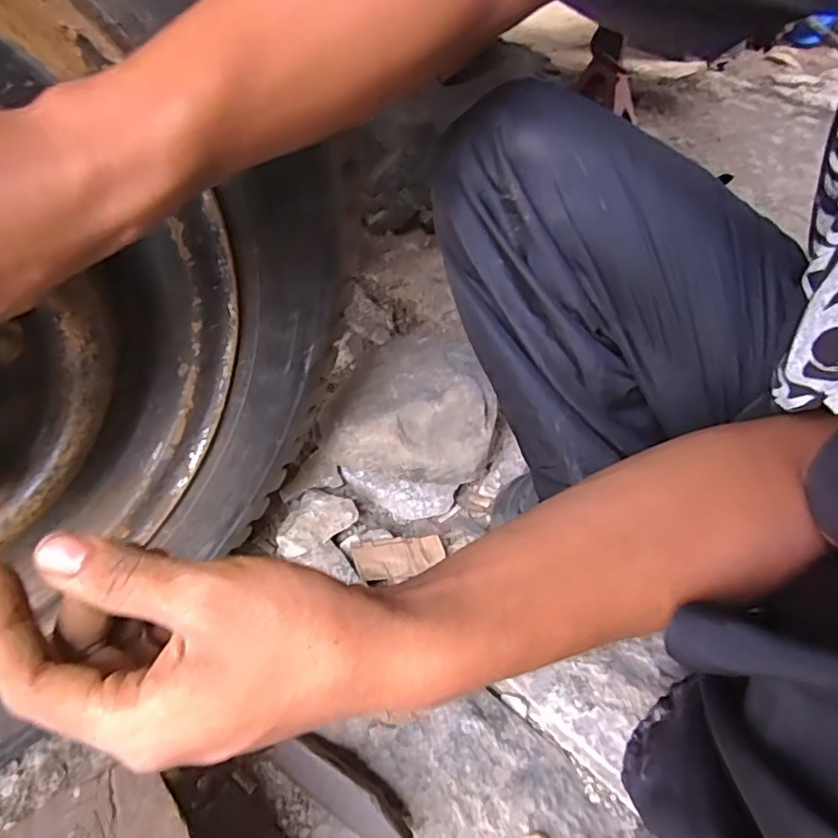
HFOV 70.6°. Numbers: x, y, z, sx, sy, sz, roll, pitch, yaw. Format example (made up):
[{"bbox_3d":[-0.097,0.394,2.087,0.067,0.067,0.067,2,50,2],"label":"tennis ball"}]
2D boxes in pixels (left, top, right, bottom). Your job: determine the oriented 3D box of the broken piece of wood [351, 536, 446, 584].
[{"bbox_3d":[-0.021,0.149,0.639,0.098,0.010,0.051,-5,44,-10],"label":"broken piece of wood"}]

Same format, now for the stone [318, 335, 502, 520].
[{"bbox_3d":[-0.004,0.000,0.718,0.187,0.131,0.179,15,44,10],"label":"stone"}]

